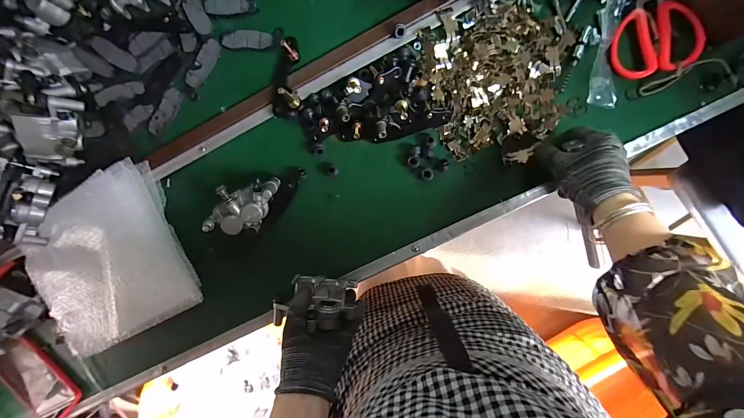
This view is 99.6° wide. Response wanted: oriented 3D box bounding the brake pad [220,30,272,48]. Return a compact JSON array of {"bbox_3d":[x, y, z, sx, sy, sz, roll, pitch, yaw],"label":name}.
[{"bbox_3d":[-0.177,-0.241,0.447,0.071,0.007,0.025,4,95,3],"label":"brake pad"}]

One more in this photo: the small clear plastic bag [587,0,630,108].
[{"bbox_3d":[0.303,-0.204,0.400,0.032,0.013,0.141,5,95,3],"label":"small clear plastic bag"}]

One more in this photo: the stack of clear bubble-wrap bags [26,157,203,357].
[{"bbox_3d":[-0.384,0.080,0.445,0.216,0.051,0.221,-26,93,5],"label":"stack of clear bubble-wrap bags"}]

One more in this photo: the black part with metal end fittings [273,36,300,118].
[{"bbox_3d":[-0.121,-0.185,0.428,0.044,0.043,0.112,2,95,5],"label":"black part with metal end fittings"}]

